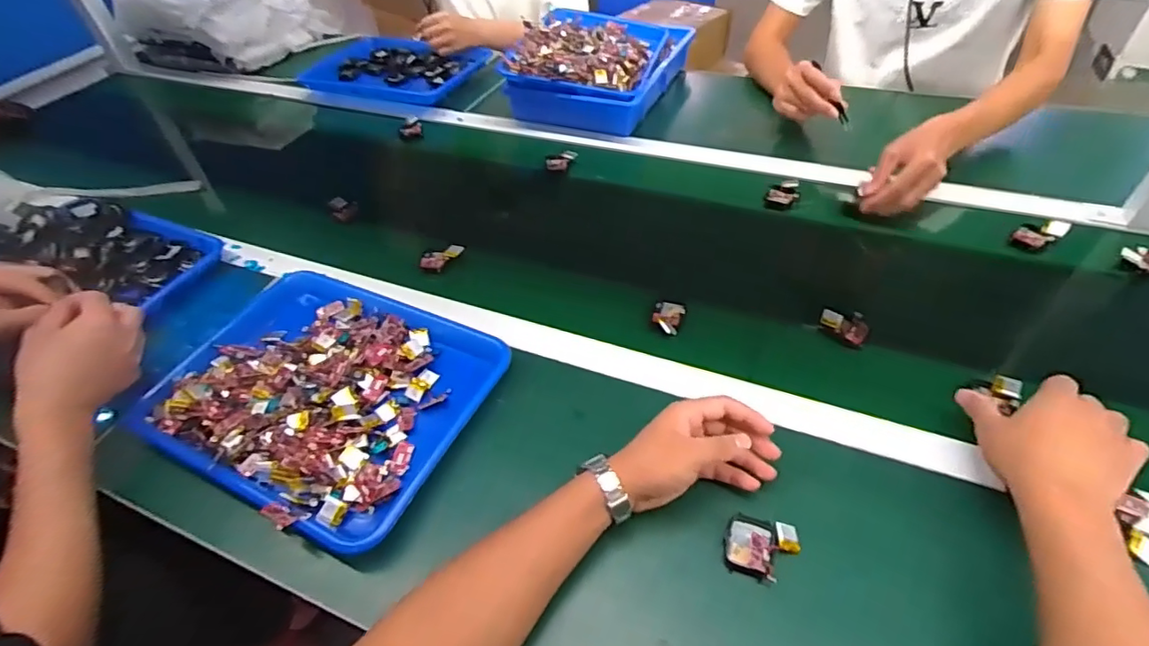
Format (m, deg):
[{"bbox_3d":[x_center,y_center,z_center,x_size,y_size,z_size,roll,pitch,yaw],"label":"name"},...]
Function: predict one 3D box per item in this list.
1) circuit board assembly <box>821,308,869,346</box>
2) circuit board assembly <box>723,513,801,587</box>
[{"bbox_3d":[0.295,0.003,0.611,0.049,0.017,0.031,18,51,21],"label":"circuit board assembly"},{"bbox_3d":[0.153,0.183,0.454,0.056,0.019,0.047,12,49,16],"label":"circuit board assembly"}]

